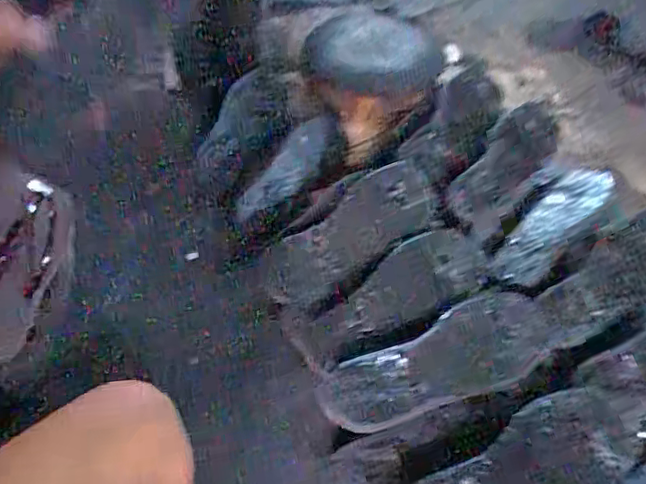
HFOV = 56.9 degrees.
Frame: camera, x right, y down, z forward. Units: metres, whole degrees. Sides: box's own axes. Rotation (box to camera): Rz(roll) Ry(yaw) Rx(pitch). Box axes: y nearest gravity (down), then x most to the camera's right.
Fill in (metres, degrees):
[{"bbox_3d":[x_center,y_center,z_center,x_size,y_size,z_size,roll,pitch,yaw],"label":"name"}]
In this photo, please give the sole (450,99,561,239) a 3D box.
[{"bbox_3d":[0.257,-0.112,0.823,0.090,0.013,0.292,52,56,-10],"label":"sole"}]

